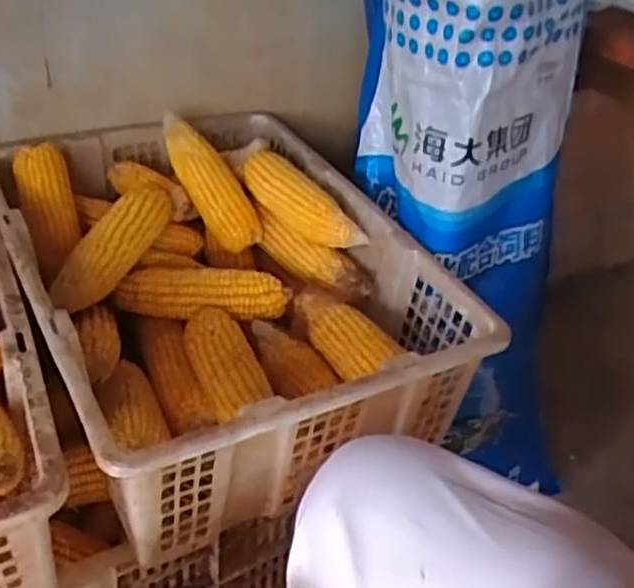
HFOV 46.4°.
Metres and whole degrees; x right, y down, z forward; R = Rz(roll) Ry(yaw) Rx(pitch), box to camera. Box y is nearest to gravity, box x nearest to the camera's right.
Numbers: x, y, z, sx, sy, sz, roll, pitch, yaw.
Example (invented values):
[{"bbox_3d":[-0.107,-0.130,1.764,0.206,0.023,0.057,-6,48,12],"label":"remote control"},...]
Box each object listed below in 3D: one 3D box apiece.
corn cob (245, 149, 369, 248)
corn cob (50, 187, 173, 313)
[{"bbox_3d":[-0.017,-0.101,0.792,0.047,0.042,0.173,-24,45,-33],"label":"corn cob"},{"bbox_3d":[-0.196,-0.048,0.720,0.042,0.050,0.182,15,38,14],"label":"corn cob"}]

